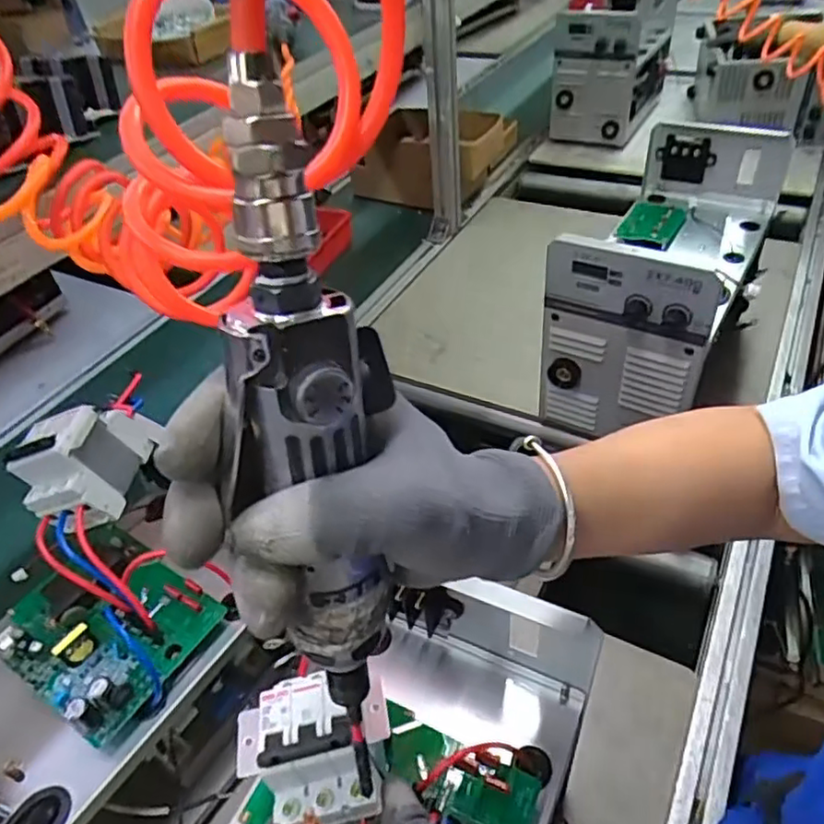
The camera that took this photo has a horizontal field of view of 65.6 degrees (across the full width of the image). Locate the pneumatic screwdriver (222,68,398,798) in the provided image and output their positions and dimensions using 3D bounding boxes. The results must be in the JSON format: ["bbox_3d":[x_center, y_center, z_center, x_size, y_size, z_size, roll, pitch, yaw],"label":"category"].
[{"bbox_3d":[-0.032,0.014,0.212,0.043,0.227,0.036,-1,27,7],"label":"pneumatic screwdriver"}]

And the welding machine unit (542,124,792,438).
[{"bbox_3d":[0.328,-0.182,0.833,0.177,0.237,0.372,20,49,26],"label":"welding machine unit"}]

